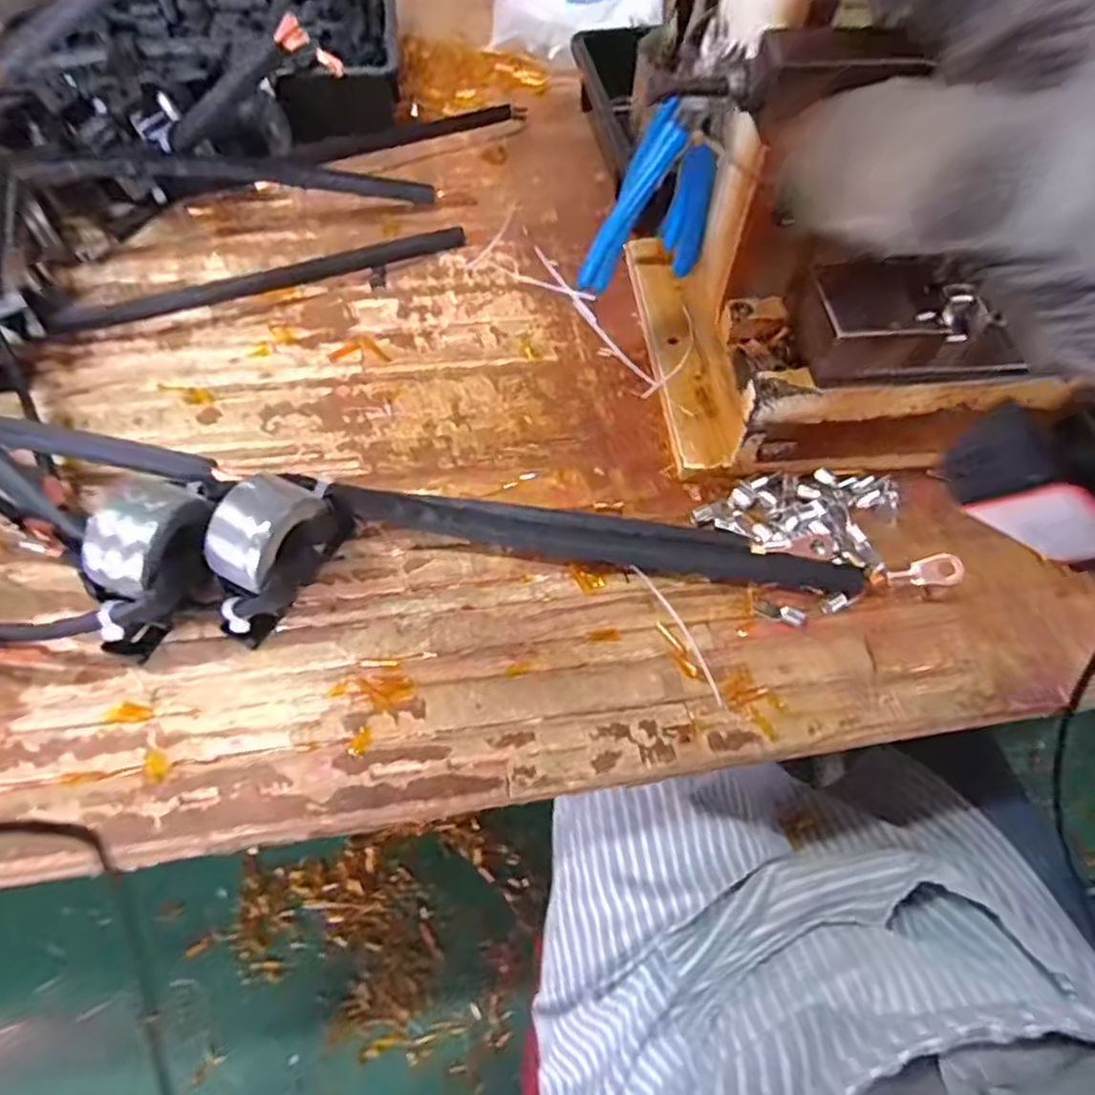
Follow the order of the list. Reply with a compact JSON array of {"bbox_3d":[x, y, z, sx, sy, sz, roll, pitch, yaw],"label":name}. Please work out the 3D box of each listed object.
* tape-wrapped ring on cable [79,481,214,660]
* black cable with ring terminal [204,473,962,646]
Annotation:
[{"bbox_3d":[-0.214,0.014,0.381,0.051,0.082,0.085,14,60,4],"label":"tape-wrapped ring on cable"},{"bbox_3d":[0.028,-0.007,0.412,0.422,0.071,0.085,-3,60,-5],"label":"black cable with ring terminal"}]

